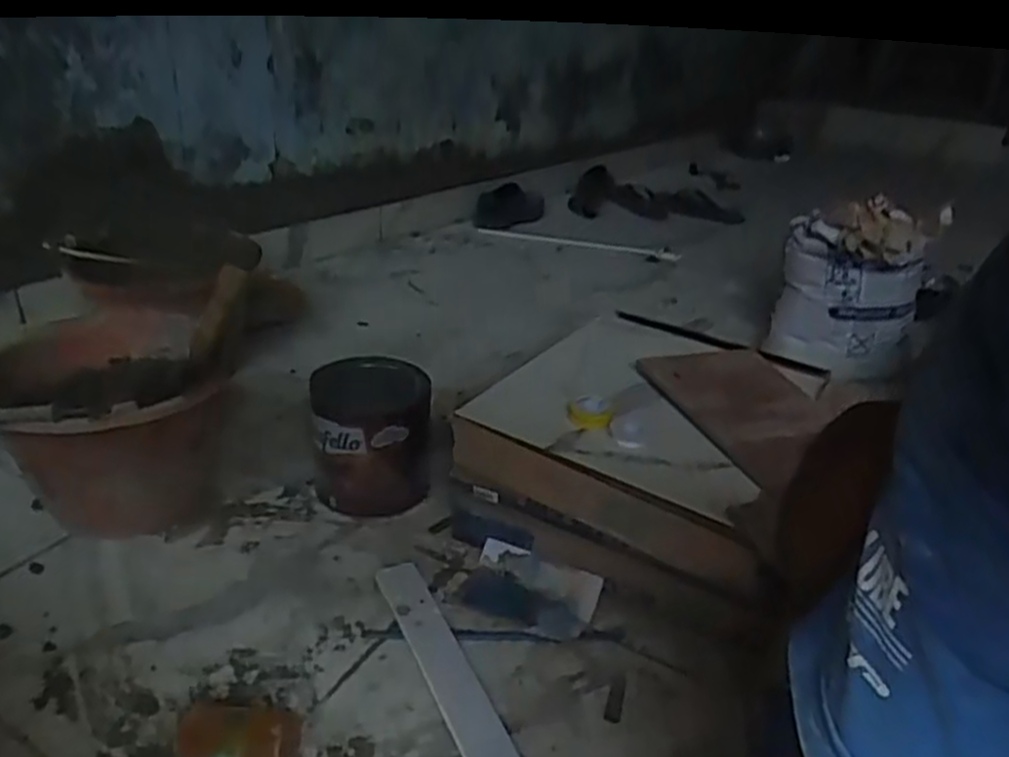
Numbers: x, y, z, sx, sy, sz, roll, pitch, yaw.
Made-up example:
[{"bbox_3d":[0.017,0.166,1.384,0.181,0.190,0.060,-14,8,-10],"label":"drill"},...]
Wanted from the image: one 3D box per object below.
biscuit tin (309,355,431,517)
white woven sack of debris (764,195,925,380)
[{"bbox_3d":[-0.169,0.071,0.980,0.141,0.145,0.141,0,29,-7],"label":"biscuit tin"},{"bbox_3d":[0.573,-0.154,1.283,0.211,0.265,0.197,18,32,22],"label":"white woven sack of debris"}]

